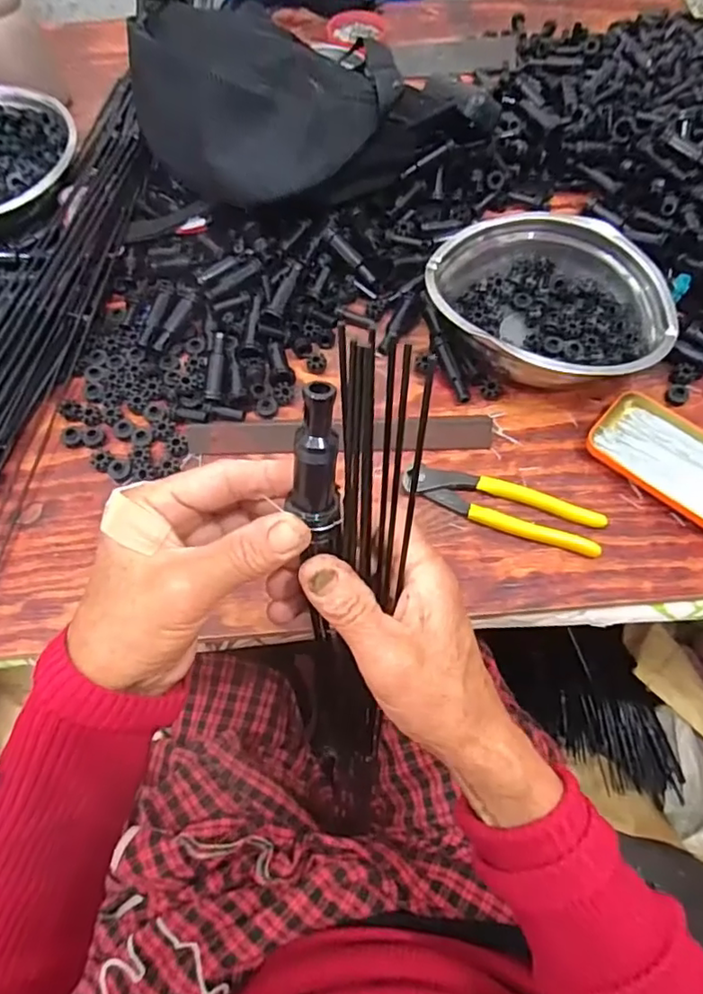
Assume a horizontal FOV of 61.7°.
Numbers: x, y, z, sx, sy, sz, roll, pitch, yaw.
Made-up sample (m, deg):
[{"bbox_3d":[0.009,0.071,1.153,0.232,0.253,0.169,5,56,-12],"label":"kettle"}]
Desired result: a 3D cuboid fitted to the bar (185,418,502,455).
[{"bbox_3d":[-0.010,-0.053,0.519,0.265,0.008,0.029,-2,80,1],"label":"bar"}]

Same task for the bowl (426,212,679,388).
[{"bbox_3d":[0.182,-0.185,0.544,0.219,0.055,0.177,21,66,11],"label":"bowl"}]

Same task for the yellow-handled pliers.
[{"bbox_3d":[0.123,0.006,0.484,0.162,0.012,0.041,18,65,10],"label":"yellow-handled pliers"}]

